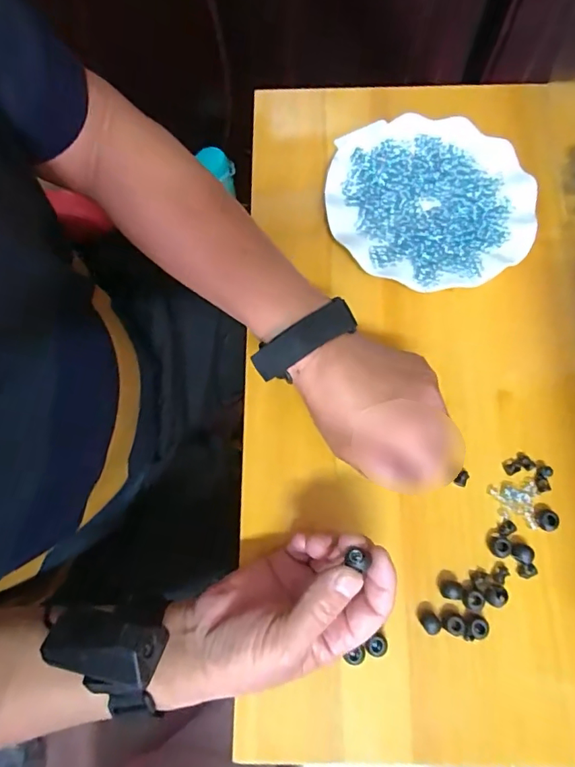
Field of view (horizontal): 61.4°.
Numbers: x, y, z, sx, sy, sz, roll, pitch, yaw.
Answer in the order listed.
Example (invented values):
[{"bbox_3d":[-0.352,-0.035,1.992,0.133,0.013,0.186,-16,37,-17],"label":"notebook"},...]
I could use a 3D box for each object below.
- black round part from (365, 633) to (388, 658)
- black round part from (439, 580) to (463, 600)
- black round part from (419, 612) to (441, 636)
[{"bbox_3d":[0.063,0.185,0.342,0.014,0.016,0.013,-1,72,2],"label":"black round part"},{"bbox_3d":[0.118,0.149,0.349,0.015,0.011,0.013,14,73,6],"label":"black round part"},{"bbox_3d":[0.102,0.170,0.344,0.014,0.011,0.012,41,77,14],"label":"black round part"}]

